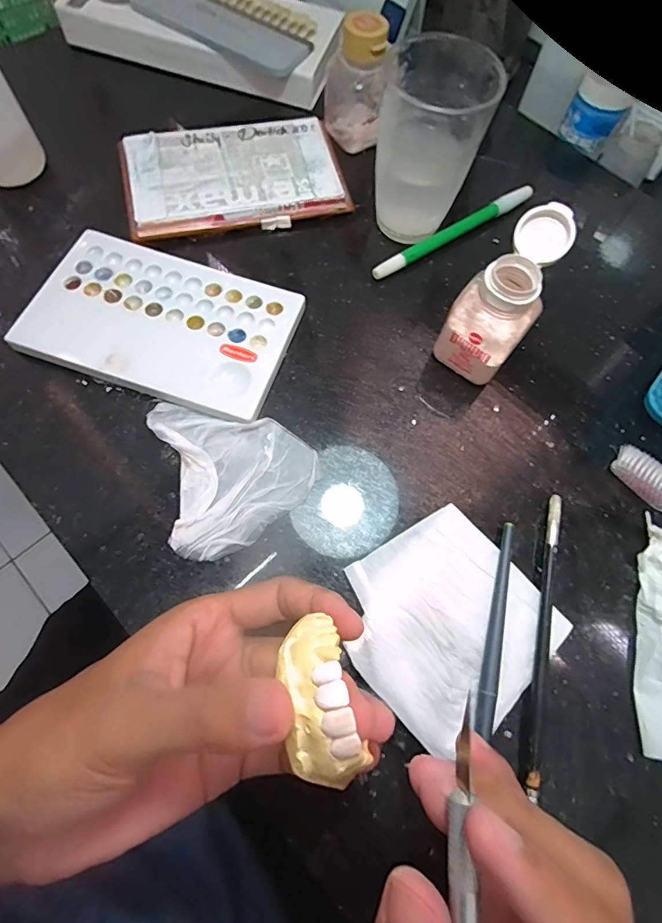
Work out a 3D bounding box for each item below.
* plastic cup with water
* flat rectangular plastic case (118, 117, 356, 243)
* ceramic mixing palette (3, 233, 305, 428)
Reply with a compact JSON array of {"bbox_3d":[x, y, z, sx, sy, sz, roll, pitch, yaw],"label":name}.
[{"bbox_3d":[0.062,-0.197,0.285,0.060,0.089,0.065,1,69,-2],"label":"plastic cup with water"},{"bbox_3d":[-0.069,-0.204,0.320,0.149,0.017,0.089,-12,70,-7],"label":"flat rectangular plastic case"},{"bbox_3d":[-0.102,-0.085,0.276,0.152,0.013,0.095,19,70,4],"label":"ceramic mixing palette"}]

